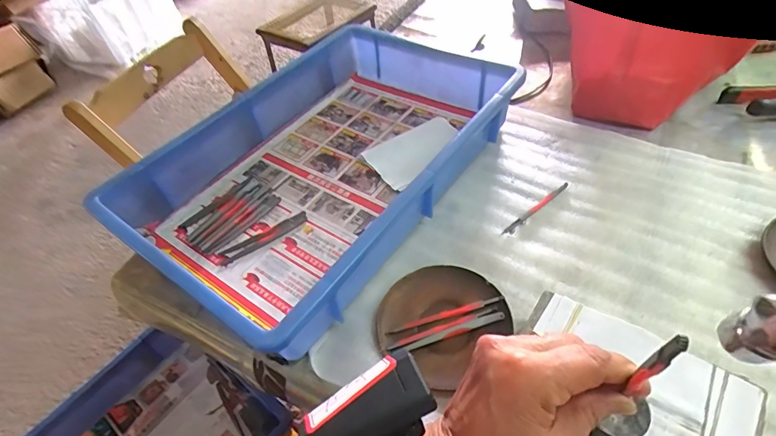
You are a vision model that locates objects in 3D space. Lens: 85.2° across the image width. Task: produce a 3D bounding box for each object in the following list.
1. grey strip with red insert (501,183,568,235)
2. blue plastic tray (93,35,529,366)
[{"bbox_3d":[0.160,-0.011,0.454,0.105,0.004,0.009,-35,54,-23],"label":"grey strip with red insert"},{"bbox_3d":[-0.067,-0.074,0.488,0.283,0.072,0.423,27,57,27],"label":"blue plastic tray"}]

